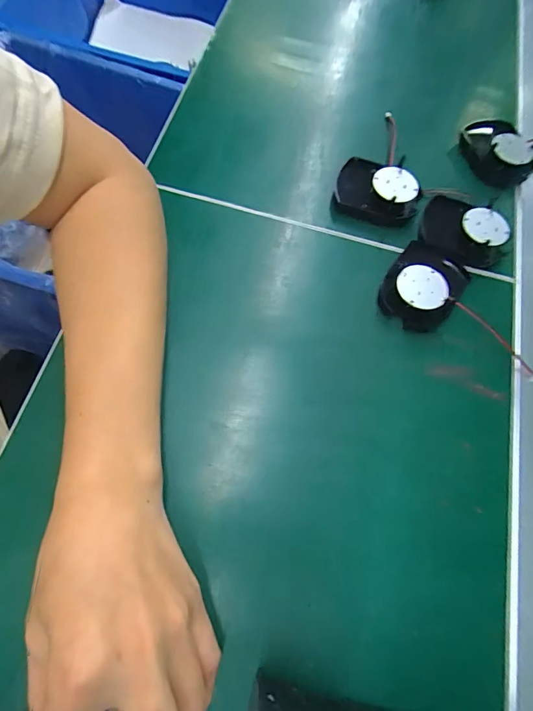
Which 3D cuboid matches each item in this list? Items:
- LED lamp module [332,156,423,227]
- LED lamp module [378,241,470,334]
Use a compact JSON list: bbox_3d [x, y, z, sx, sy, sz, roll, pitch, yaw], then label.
[{"bbox_3d":[0.099,-0.146,0.356,0.072,0.021,0.053,17,68,0],"label":"LED lamp module"},{"bbox_3d":[0.126,-0.057,0.320,0.055,0.024,0.070,35,69,7],"label":"LED lamp module"}]

